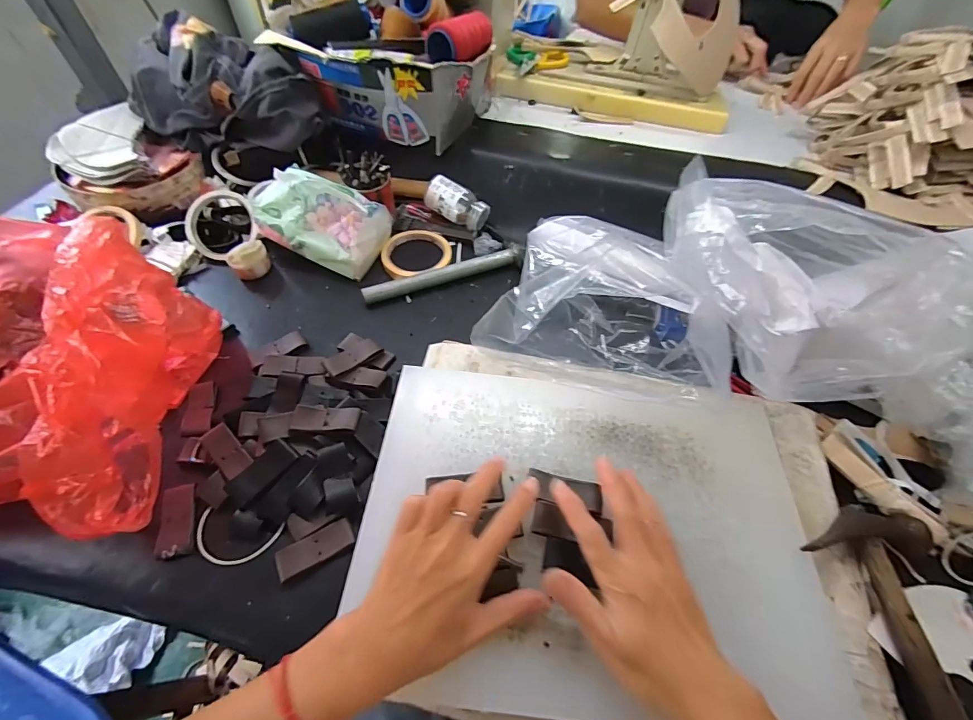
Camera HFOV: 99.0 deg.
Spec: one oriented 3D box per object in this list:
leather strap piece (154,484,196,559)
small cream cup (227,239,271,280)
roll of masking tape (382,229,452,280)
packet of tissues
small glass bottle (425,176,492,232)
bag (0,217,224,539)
[{"bbox_3d":[-0.266,0.137,0.358,0.024,0.005,0.060,-5,52,-20],"label":"leather strap piece"},{"bbox_3d":[-0.307,-0.127,0.540,0.048,0.041,0.045,1,55,-2],"label":"small cream cup"},{"bbox_3d":[-0.095,-0.147,0.570,0.090,0.018,0.095,1,55,-2],"label":"roll of masking tape"},{"bbox_3d":[-0.211,-0.179,0.539,0.141,0.103,0.081,17,56,9],"label":"packet of tissues"},{"bbox_3d":[-0.042,-0.223,0.596,0.091,0.044,0.048,29,99,-4],"label":"small glass bottle"},{"bbox_3d":[-0.428,-0.019,0.367,0.348,0.145,0.291,4,55,0],"label":"bag"}]

